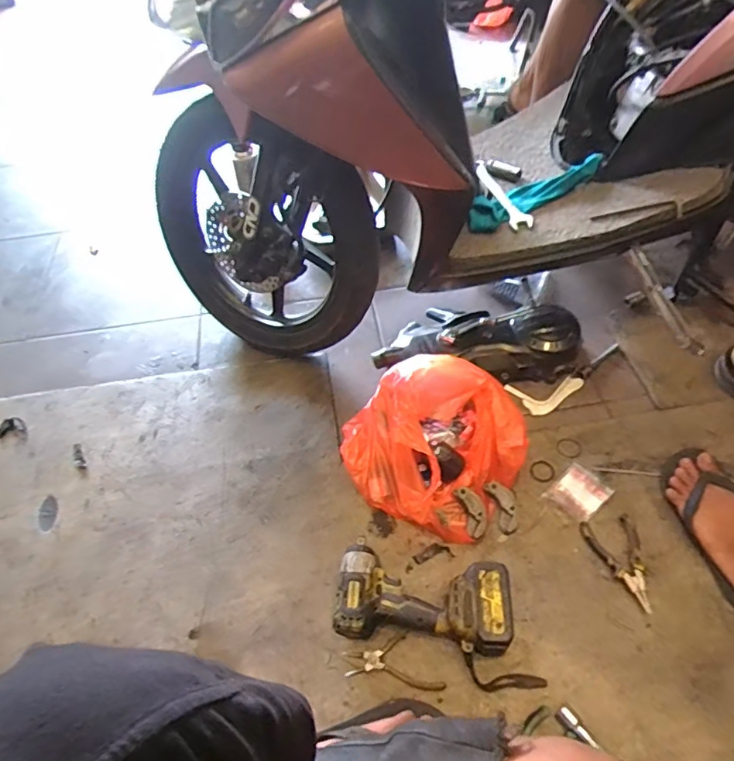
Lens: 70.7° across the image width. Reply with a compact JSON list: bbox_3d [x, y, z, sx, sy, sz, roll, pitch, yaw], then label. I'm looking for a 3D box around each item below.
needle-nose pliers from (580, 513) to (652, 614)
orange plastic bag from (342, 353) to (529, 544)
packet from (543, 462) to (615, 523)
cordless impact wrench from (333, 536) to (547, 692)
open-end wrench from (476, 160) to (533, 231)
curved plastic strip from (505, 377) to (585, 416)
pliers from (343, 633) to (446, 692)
[{"bbox_3d":[0.416,0.282,0.823,0.079,0.013,0.148,-19,54,-12],"label":"needle-nose pliers"},{"bbox_3d":[0.120,0.106,0.928,0.294,0.120,0.292,35,61,25],"label":"orange plastic bag"},{"bbox_3d":[0.365,0.194,0.893,0.091,0.008,0.079,-36,59,-23],"label":"packet"},{"bbox_3d":[0.105,0.339,0.761,0.308,0.080,0.149,11,53,10],"label":"cordless impact wrench"},{"bbox_3d":[0.249,-0.351,0.966,0.039,0.014,0.198,-15,53,-9],"label":"open-end wrench"},{"bbox_3d":[0.368,0.031,1.042,0.160,0.010,0.076,-9,52,-5],"label":"curved plastic strip"},{"bbox_3d":[0.041,0.413,0.771,0.149,0.012,0.075,6,53,6],"label":"pliers"}]

